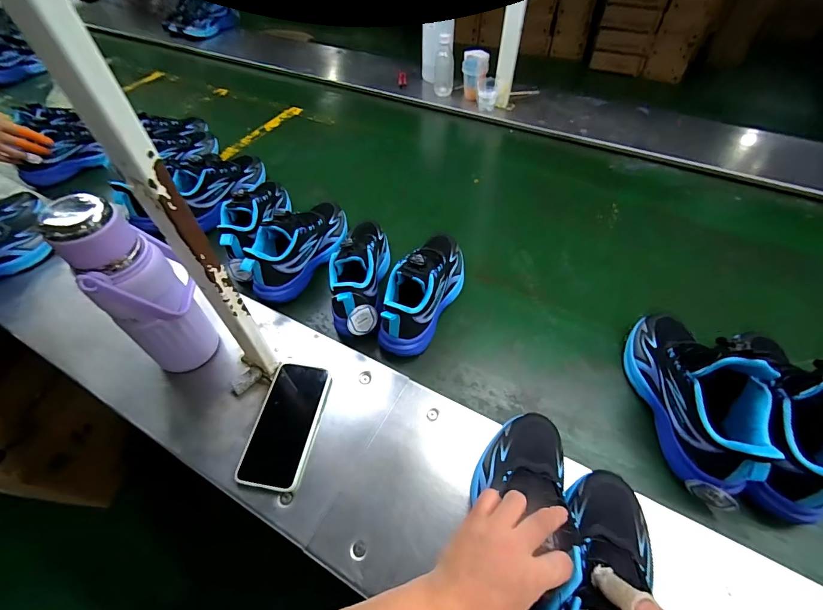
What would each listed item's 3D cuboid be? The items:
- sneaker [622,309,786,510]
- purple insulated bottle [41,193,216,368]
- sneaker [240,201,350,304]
[{"bbox_3d":[0.361,0.100,0.474,0.092,0.149,0.244,-7,51,-5],"label":"sneaker"},{"bbox_3d":[-0.322,-0.009,0.471,0.094,0.258,0.092,-34,57,-23],"label":"purple insulated bottle"},{"bbox_3d":[-0.196,-0.115,0.672,0.079,0.106,0.238,20,54,18],"label":"sneaker"}]

